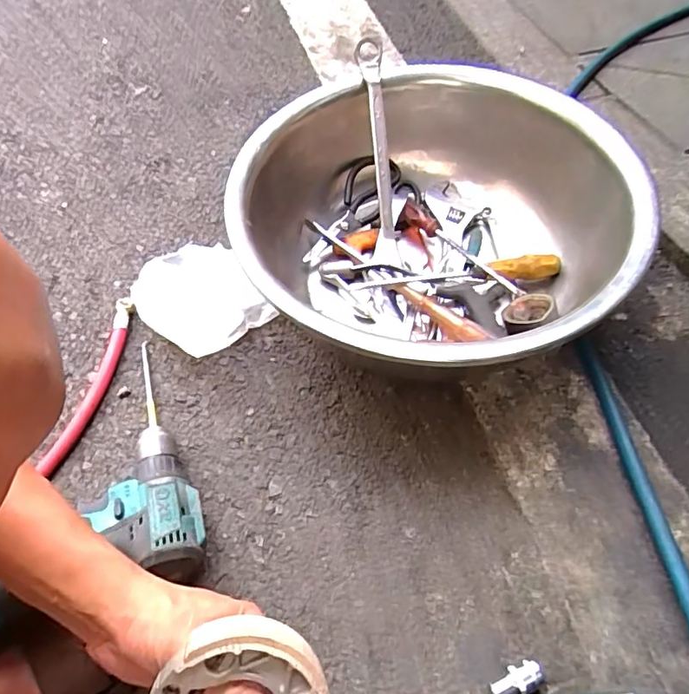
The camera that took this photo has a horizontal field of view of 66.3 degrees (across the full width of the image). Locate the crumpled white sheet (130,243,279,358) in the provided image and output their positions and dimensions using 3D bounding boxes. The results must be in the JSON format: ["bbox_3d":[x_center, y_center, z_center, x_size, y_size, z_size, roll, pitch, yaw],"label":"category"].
[{"bbox_3d":[-0.167,-0.056,0.600,0.119,0.079,0.108,-36,62,-19],"label":"crumpled white sheet"}]

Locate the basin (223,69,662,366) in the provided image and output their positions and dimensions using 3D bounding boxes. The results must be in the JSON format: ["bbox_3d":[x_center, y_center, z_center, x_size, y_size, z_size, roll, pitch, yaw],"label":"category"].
[{"bbox_3d":[0.090,-0.142,0.600,0.410,0.155,0.441,-1,56,2],"label":"basin"}]

